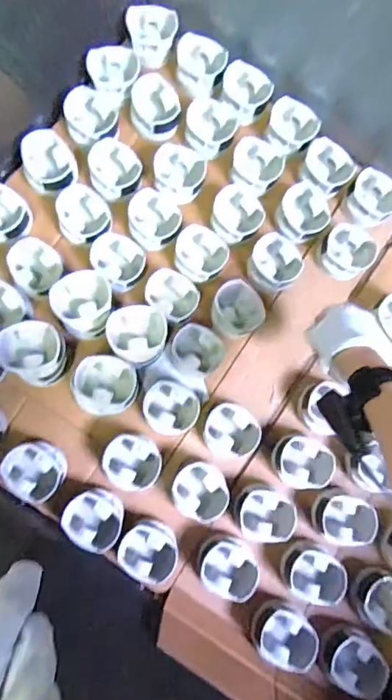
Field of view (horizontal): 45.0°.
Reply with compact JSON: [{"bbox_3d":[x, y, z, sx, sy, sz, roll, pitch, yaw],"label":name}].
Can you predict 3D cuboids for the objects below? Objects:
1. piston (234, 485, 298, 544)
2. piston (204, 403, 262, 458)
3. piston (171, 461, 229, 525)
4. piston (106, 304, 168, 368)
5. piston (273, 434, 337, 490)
[{"bbox_3d":[0.096,0.229,0.664,0.081,0.044,0.078,1,82,-5],"label":"piston"},{"bbox_3d":[0.050,0.114,0.674,0.075,0.047,0.070,1,82,-5],"label":"piston"},{"bbox_3d":[0.006,0.197,0.664,0.082,0.040,0.075,1,82,-5],"label":"piston"},{"bbox_3d":[-0.079,-0.019,0.642,0.076,0.060,0.078,-7,82,-6],"label":"piston"},{"bbox_3d":[0.152,0.161,0.676,0.081,0.042,0.075,1,82,-5],"label":"piston"}]

